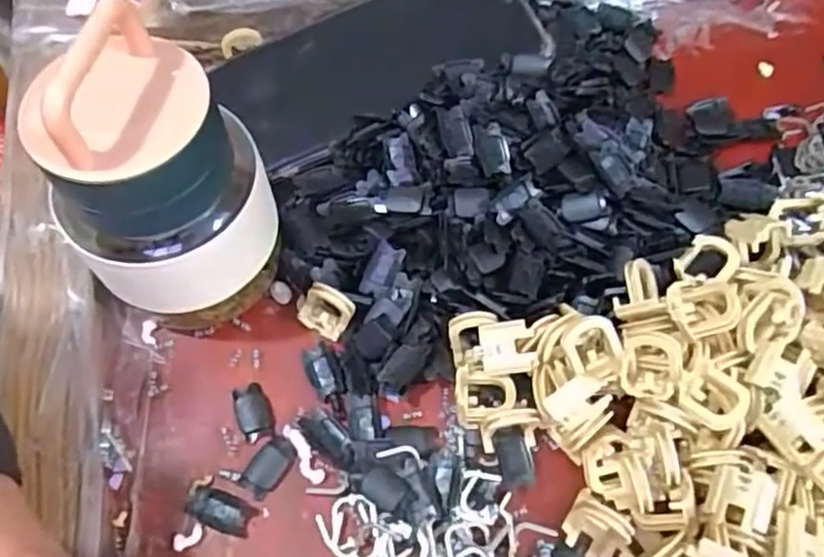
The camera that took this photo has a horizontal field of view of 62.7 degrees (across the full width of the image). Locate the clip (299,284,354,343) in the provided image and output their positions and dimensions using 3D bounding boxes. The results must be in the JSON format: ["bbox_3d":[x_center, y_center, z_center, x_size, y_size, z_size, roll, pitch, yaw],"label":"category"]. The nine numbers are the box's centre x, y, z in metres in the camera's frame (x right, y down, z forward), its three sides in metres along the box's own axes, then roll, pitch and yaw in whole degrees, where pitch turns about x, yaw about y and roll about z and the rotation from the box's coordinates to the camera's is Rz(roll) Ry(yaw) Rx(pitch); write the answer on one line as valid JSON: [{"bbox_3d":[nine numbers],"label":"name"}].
[{"bbox_3d":[-0.037,0.013,0.290,0.023,0.020,0.014,30,67,16],"label":"clip"}]

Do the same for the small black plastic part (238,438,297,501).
[{"bbox_3d":[-0.058,0.075,0.272,0.015,0.004,0.025,27,66,14],"label":"small black plastic part"}]

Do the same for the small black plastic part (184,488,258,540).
[{"bbox_3d":[-0.074,0.090,0.263,0.026,0.004,0.013,19,64,11],"label":"small black plastic part"}]

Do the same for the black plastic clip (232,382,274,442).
[{"bbox_3d":[-0.066,0.055,0.281,0.014,0.004,0.023,-23,64,-11],"label":"black plastic clip"}]

